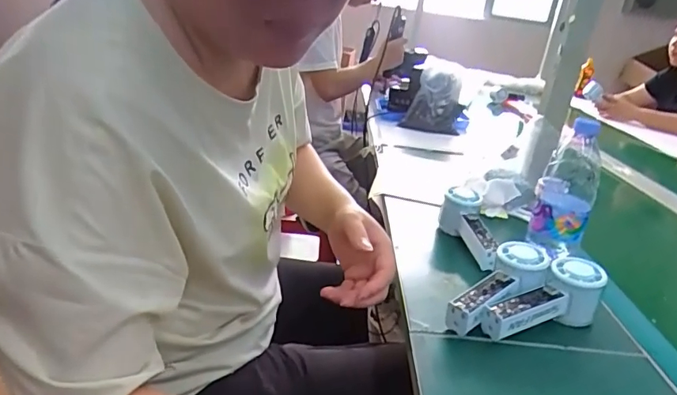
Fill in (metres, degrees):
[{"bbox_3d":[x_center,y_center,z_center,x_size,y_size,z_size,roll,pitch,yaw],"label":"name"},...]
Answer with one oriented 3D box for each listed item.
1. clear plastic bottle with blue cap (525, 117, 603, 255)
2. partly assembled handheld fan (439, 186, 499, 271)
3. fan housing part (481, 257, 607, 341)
[{"bbox_3d":[0.315,-0.004,0.699,0.073,0.194,0.081,18,24,23],"label":"clear plastic bottle with blue cap"},{"bbox_3d":[0.195,0.039,0.711,0.049,0.076,0.141,1,23,-16],"label":"partly assembled handheld fan"},{"bbox_3d":[0.221,0.110,0.555,0.150,0.076,0.055,-2,24,-23],"label":"fan housing part"}]

